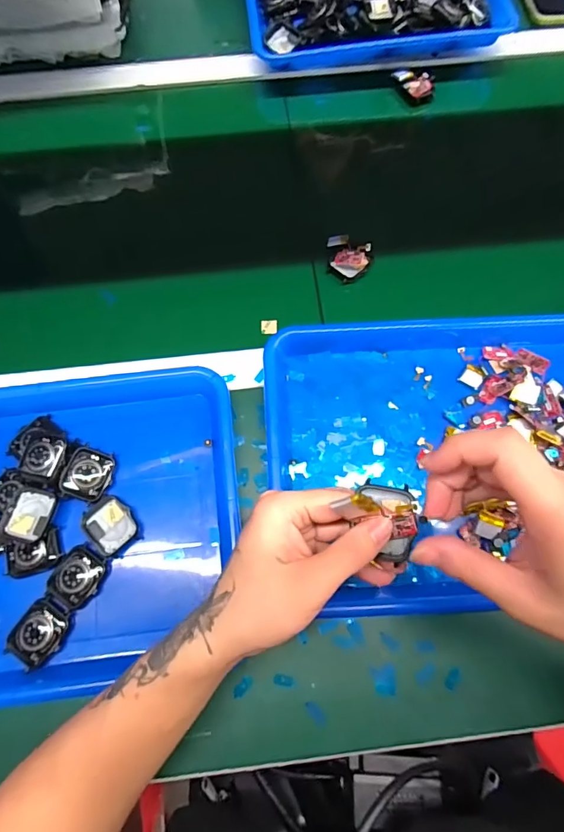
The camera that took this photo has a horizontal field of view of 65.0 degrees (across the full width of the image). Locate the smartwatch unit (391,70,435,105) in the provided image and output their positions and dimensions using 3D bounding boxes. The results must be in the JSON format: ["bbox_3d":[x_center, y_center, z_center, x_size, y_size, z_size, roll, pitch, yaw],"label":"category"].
[{"bbox_3d":[0.171,-0.426,0.567,0.036,0.018,0.054,-38,76,-11],"label":"smartwatch unit"}]

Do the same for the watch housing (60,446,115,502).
[{"bbox_3d":[-0.168,0.050,0.385,0.036,0.015,0.043,14,74,2],"label":"watch housing"}]

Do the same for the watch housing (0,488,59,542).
[{"bbox_3d":[-0.213,0.083,0.373,0.037,0.008,0.042,8,73,3],"label":"watch housing"}]

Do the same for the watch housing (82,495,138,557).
[{"bbox_3d":[-0.145,0.092,0.375,0.036,0.006,0.044,-40,77,-11],"label":"watch housing"}]

